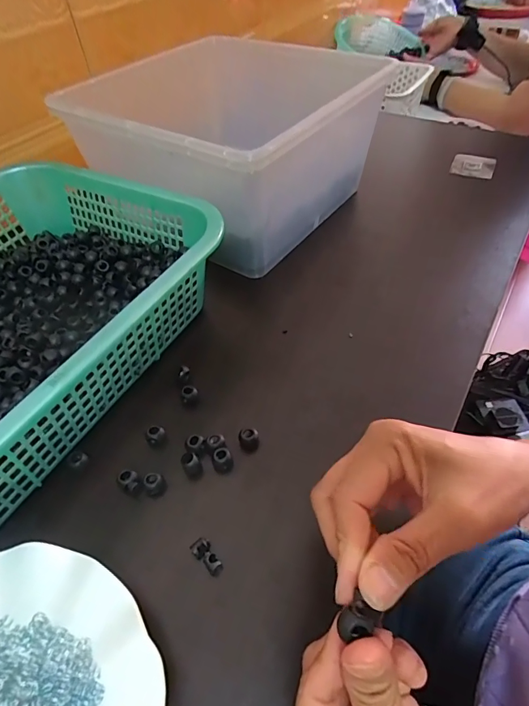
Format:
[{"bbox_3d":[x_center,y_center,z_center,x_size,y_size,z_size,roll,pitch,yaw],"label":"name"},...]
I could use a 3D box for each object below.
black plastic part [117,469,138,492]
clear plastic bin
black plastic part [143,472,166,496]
[{"bbox_3d":[-0.101,0.098,0.311,0.016,0.015,0.012,36,60,28],"label":"black plastic part"},{"bbox_3d":[-0.040,-0.253,0.527,0.311,0.183,0.293,30,57,25],"label":"clear plastic bin"},{"bbox_3d":[-0.082,0.099,0.310,0.013,0.014,0.014,-1,50,2],"label":"black plastic part"}]

